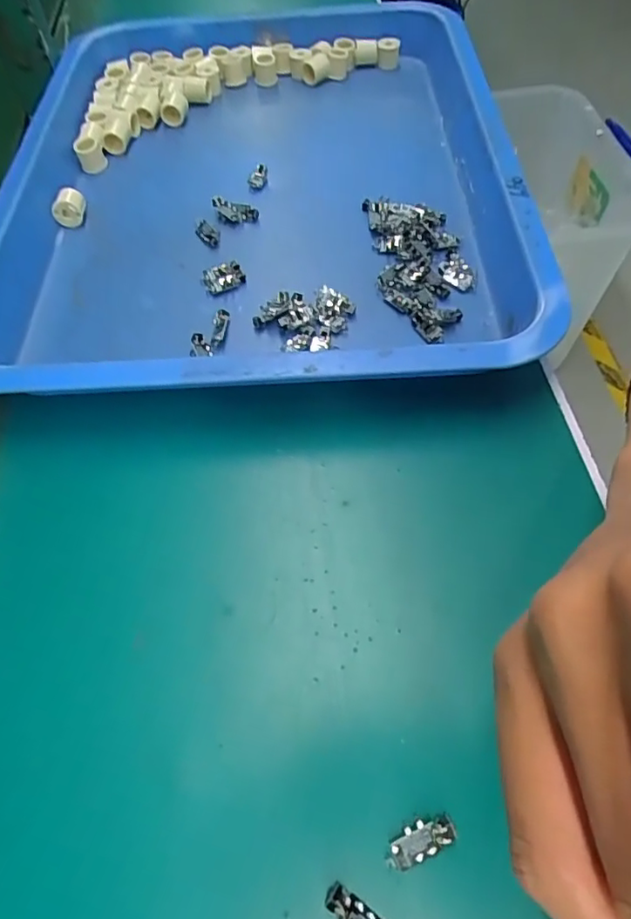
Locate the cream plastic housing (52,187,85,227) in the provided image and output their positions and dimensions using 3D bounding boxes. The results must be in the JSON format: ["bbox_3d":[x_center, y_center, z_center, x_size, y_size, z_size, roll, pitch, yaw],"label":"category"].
[{"bbox_3d":[-0.175,-0.178,0.412,0.019,0.022,0.016,6,58,8],"label":"cream plastic housing"}]

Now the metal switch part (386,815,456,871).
[{"bbox_3d":[0.038,0.137,0.209,0.026,0.004,0.011,-21,58,-9],"label":"metal switch part"}]

